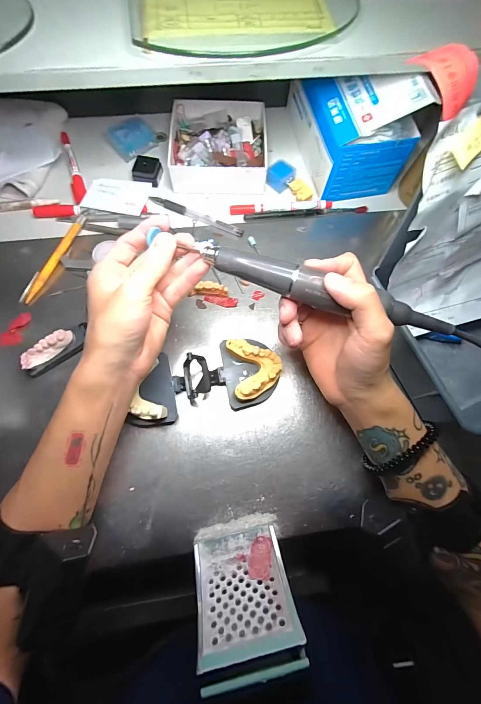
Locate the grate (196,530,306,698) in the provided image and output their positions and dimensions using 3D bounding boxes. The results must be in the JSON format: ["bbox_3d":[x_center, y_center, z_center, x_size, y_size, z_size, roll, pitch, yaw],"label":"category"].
[{"bbox_3d":[0.003,0.194,0.235,0.073,0.069,0.075,-11,72,-6],"label":"grate"}]

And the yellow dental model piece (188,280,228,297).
[{"bbox_3d":[-0.037,-0.073,0.346,0.045,0.015,0.013,2,72,-2],"label":"yellow dental model piece"}]

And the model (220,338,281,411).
[{"bbox_3d":[0.012,0.020,0.306,0.059,0.035,0.070,-8,72,-5],"label":"model"}]

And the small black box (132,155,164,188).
[{"bbox_3d":[-0.125,-0.247,0.401,0.034,0.014,0.033,13,72,2],"label":"small black box"}]

